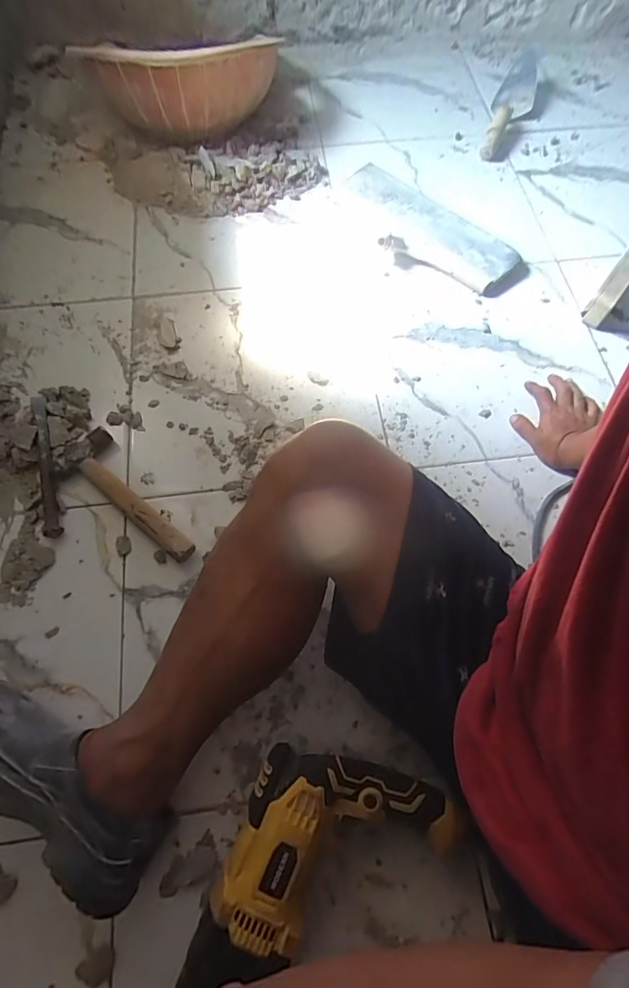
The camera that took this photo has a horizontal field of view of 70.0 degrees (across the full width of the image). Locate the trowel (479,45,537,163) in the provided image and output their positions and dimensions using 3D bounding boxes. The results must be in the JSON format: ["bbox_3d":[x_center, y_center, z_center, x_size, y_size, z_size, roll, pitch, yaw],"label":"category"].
[{"bbox_3d":[0.428,-0.845,0.978,0.085,0.058,0.303,21,68,7],"label":"trowel"}]

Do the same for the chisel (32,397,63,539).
[{"bbox_3d":[-0.400,-0.047,0.669,0.026,0.021,0.238,-16,69,-8],"label":"chisel"}]

